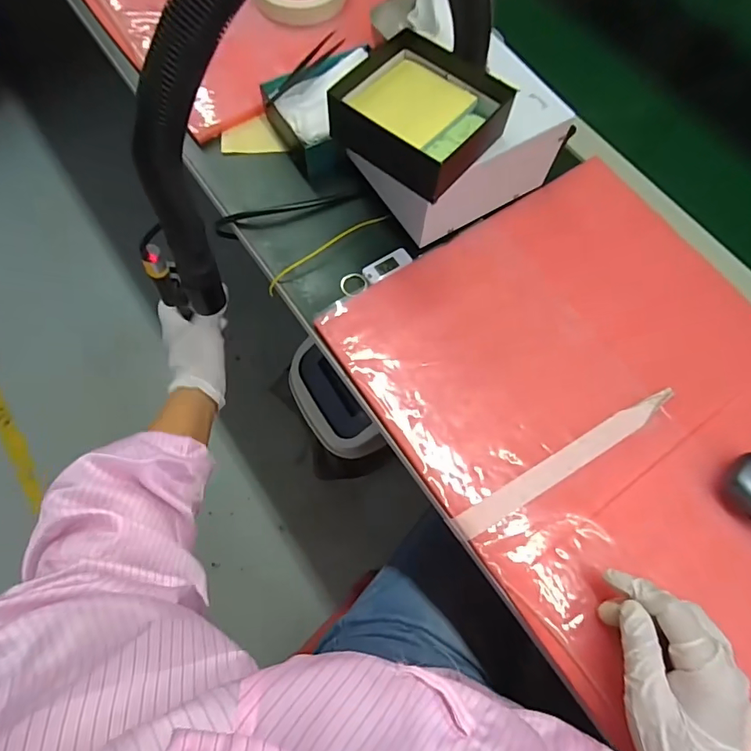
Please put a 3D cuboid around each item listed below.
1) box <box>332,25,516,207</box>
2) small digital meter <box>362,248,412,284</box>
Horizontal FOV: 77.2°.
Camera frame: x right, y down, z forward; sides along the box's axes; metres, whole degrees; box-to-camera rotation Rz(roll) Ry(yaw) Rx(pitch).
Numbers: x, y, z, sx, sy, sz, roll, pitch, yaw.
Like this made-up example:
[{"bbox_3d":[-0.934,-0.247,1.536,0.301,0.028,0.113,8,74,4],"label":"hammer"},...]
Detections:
[{"bbox_3d":[0.032,-0.201,0.364,0.112,0.034,0.113,34,71,10],"label":"box"},{"bbox_3d":[0.010,-0.103,0.440,0.047,0.004,0.019,-32,73,-14],"label":"small digital meter"}]

